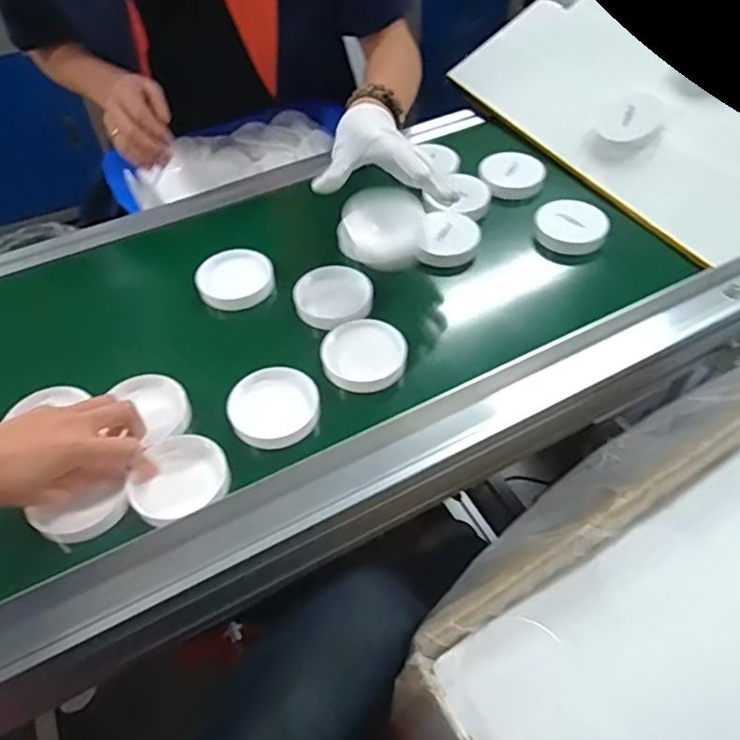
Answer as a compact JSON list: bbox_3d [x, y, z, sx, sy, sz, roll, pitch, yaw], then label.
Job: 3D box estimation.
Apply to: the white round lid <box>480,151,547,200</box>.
[{"bbox_3d":[0.179,-0.245,0.750,0.076,0.015,0.089,-6,50,-3],"label":"white round lid"}]

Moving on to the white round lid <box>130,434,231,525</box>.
[{"bbox_3d":[-0.156,0.089,0.498,0.076,0.020,0.075,-1,50,1],"label":"white round lid"}]

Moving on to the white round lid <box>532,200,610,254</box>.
[{"bbox_3d":[0.230,-0.164,0.690,0.079,0.012,0.085,10,51,10],"label":"white round lid"}]

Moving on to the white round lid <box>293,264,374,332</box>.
[{"bbox_3d":[-0.037,-0.076,0.628,0.083,0.020,0.080,-1,50,1],"label":"white round lid"}]

